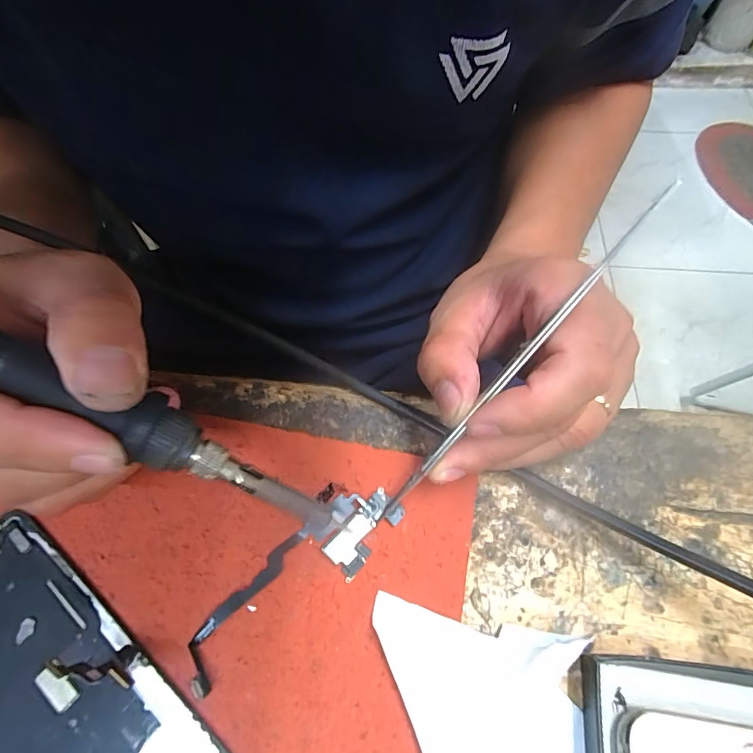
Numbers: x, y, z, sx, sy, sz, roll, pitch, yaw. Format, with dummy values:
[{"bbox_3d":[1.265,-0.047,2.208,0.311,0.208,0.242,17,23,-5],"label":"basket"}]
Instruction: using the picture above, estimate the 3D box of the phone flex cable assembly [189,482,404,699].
[{"bbox_3d":[-0.032,0.078,0.174,0.030,0.005,0.094,38,67,21],"label":"phone flex cable assembly"}]

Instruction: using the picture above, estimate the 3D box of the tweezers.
[{"bbox_3d":[0.048,-0.002,0.162,0.004,0.009,0.154,44,105,23],"label":"tweezers"}]

